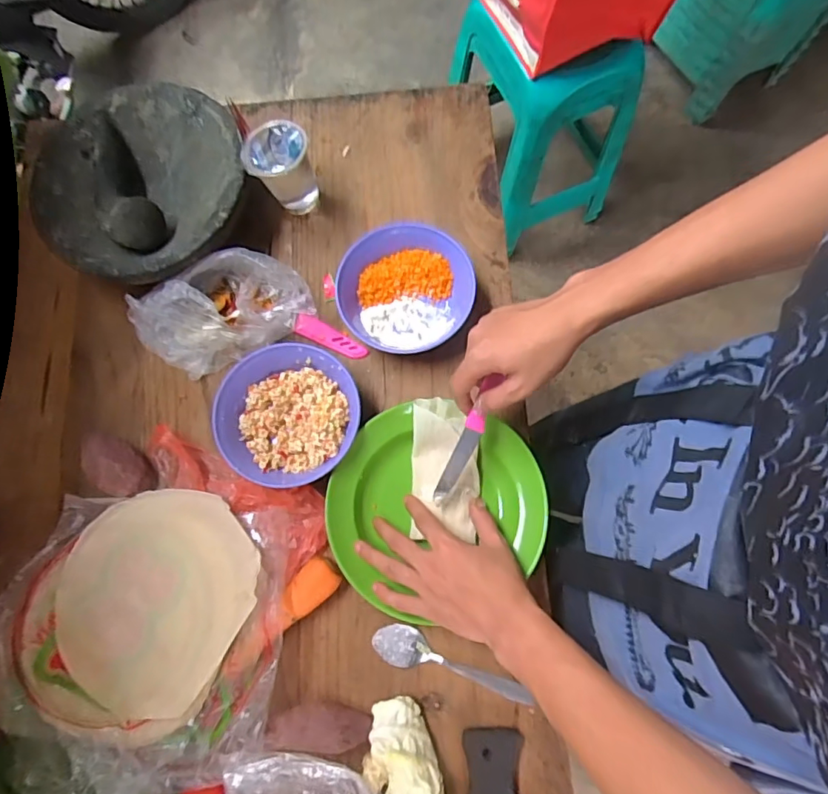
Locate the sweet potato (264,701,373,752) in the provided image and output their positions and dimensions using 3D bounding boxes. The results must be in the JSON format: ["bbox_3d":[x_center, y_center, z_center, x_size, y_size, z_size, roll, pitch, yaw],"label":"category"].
[{"bbox_3d":[-0.086,0.302,0.492,0.093,0.028,0.034,2,77,-1],"label":"sweet potato"}]

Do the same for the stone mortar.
[{"bbox_3d":[-0.311,-0.246,0.609,0.255,0.068,0.241,43,79,8],"label":"stone mortar"}]

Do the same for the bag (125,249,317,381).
[{"bbox_3d":[-0.211,-0.097,0.586,0.193,0.067,0.105,-20,78,-6],"label":"bag"}]

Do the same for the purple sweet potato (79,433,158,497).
[{"bbox_3d":[-0.305,0.077,0.555,0.069,0.036,0.050,32,78,6],"label":"purple sweet potato"}]

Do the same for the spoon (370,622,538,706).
[{"bbox_3d":[0.035,0.256,0.513,0.153,0.015,0.035,18,77,3],"label":"spoon"}]

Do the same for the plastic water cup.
[{"bbox_3d":[-0.152,-0.263,0.616,0.074,0.087,0.077,-21,78,-6],"label":"plastic water cup"}]

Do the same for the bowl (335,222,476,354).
[{"bbox_3d":[-0.009,-0.118,0.598,0.150,0.049,0.137,0,77,-2],"label":"bowl"}]

